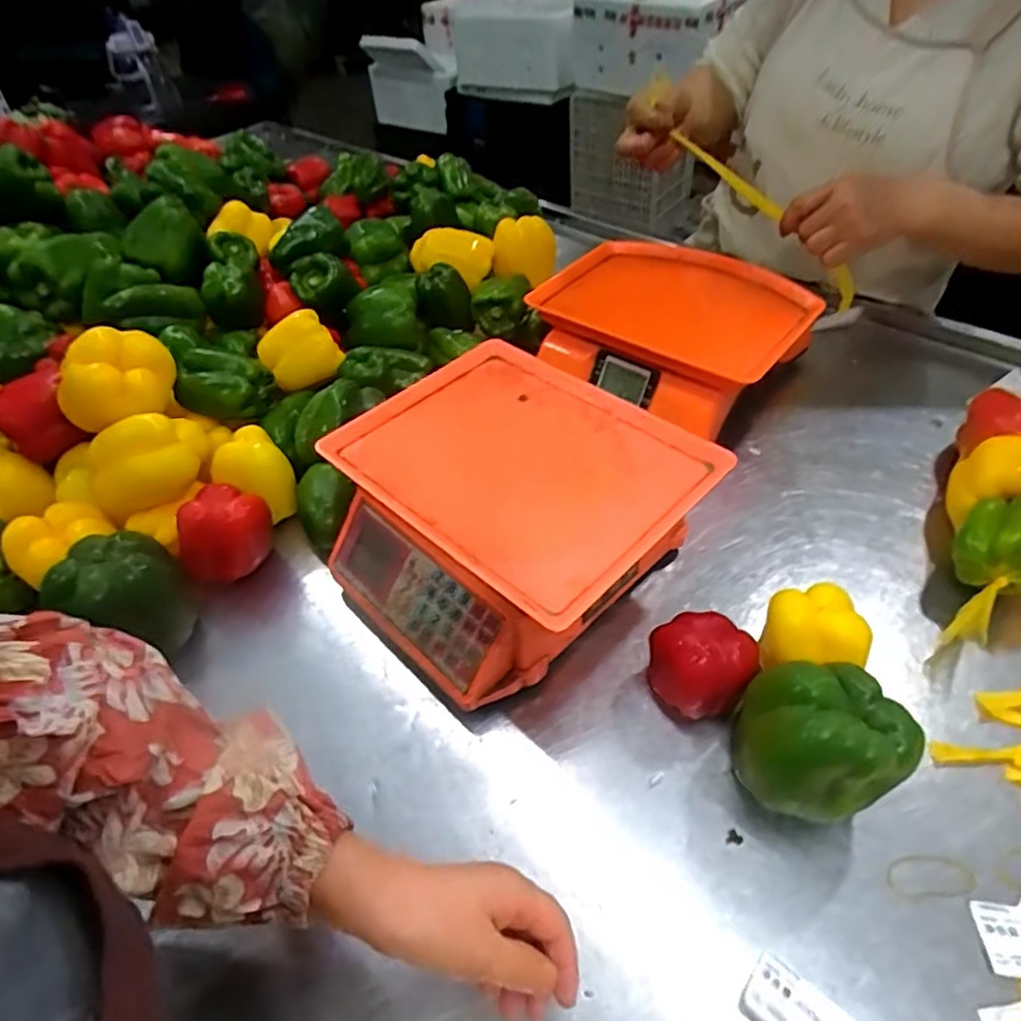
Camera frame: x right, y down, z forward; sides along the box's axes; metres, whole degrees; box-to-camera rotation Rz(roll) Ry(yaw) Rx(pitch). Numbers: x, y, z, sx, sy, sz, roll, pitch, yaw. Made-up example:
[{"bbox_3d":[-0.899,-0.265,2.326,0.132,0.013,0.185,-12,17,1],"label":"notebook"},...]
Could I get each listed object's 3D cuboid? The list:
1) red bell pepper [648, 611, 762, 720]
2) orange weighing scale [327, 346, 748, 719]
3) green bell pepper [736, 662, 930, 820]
[{"bbox_3d":[0.152,0.124,0.510,0.076,0.074,0.070,-2,47,2],"label":"red bell pepper"},{"bbox_3d":[-0.006,0.007,0.596,0.286,0.130,0.289,-37,55,-27],"label":"orange weighing scale"},{"bbox_3d":[0.207,0.167,0.443,0.089,0.116,0.097,-2,47,2],"label":"green bell pepper"}]

